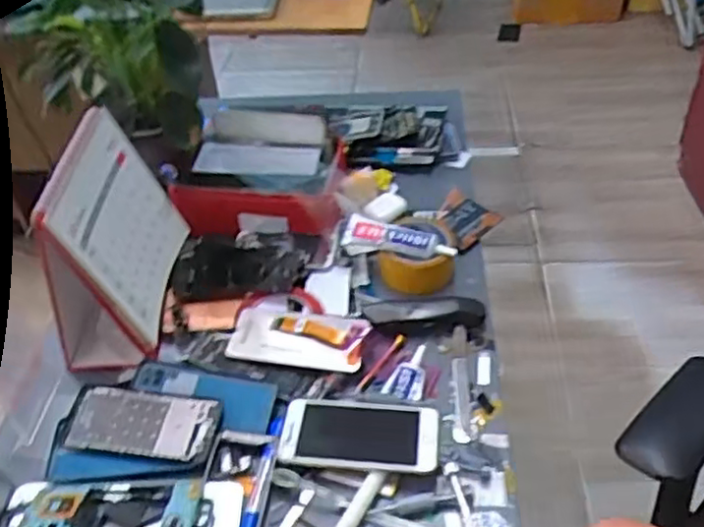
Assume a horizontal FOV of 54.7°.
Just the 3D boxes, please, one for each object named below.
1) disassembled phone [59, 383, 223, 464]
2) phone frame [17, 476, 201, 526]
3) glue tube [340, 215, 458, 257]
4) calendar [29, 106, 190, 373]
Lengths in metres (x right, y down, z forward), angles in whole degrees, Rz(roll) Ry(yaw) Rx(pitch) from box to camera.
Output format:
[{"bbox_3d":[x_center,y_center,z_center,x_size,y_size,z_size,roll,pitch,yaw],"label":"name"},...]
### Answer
[{"bbox_3d":[-0.219,0.165,0.713,0.154,0.012,0.075,4,48,8],"label":"disassembled phone"},{"bbox_3d":[-0.228,0.232,0.636,0.167,0.009,0.080,-5,27,2],"label":"phone frame"},{"bbox_3d":[0.057,-0.031,0.859,0.145,0.027,0.031,12,45,18],"label":"glue tube"},{"bbox_3d":[-0.285,-0.037,0.795,0.111,0.210,0.215,-2,43,3],"label":"calendar"}]

